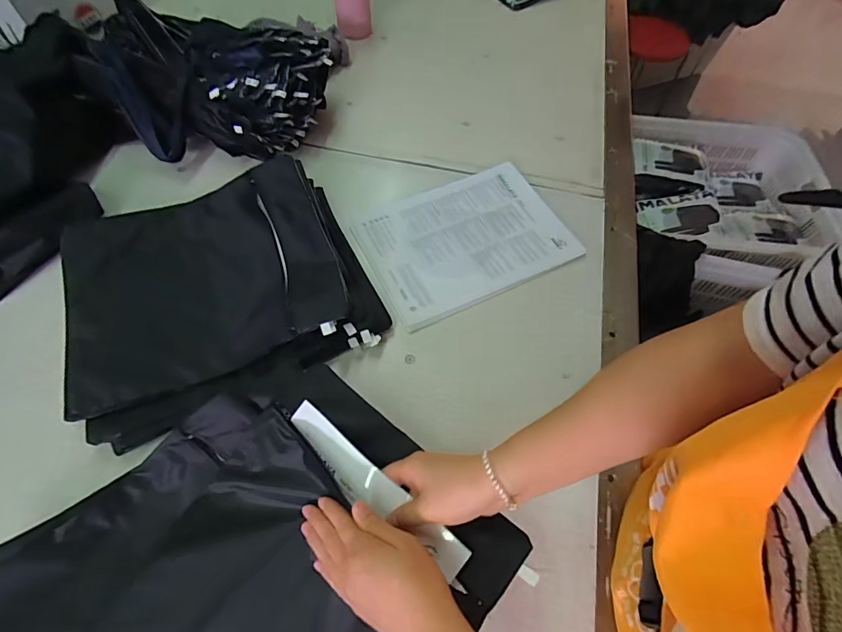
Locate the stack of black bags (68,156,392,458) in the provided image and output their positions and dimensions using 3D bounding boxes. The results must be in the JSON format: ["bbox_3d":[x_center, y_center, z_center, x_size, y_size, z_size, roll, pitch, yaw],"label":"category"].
[{"bbox_3d":[-0.269,-0.046,0.557,0.367,0.064,0.335,-22,64,-14],"label":"stack of black bags"}]

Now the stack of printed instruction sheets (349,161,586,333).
[{"bbox_3d":[0.066,-0.119,0.639,0.287,0.008,0.210,-23,64,-14],"label":"stack of printed instruction sheets"}]

